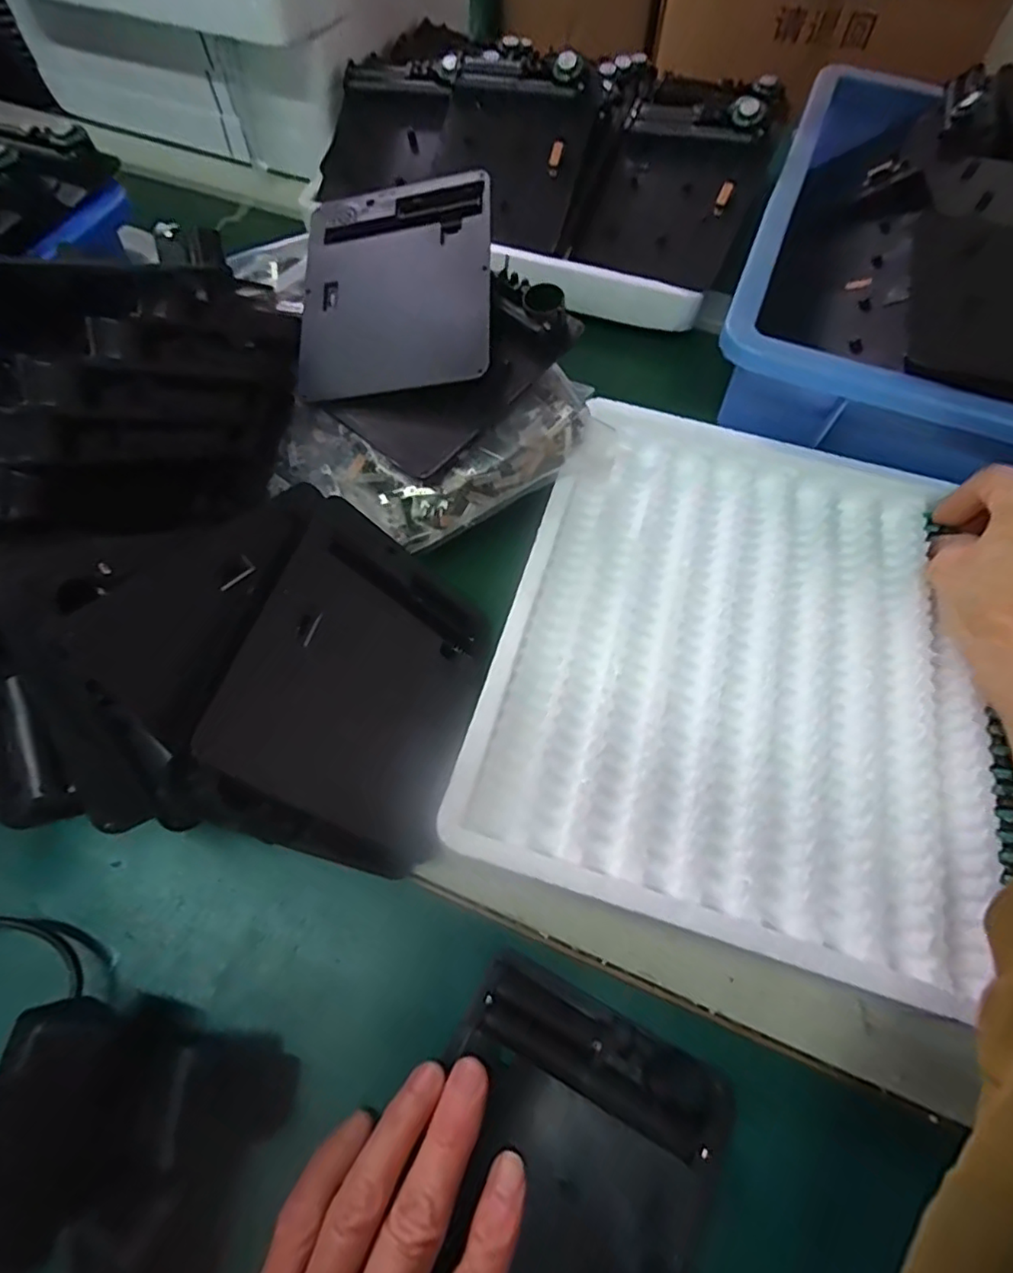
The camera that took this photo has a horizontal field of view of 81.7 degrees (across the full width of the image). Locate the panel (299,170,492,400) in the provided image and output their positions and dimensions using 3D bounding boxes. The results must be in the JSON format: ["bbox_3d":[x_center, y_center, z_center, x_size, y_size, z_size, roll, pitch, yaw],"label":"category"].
[{"bbox_3d":[-0.063,-0.198,0.331,0.109,0.005,0.133,-3,75,11],"label":"panel"}]

